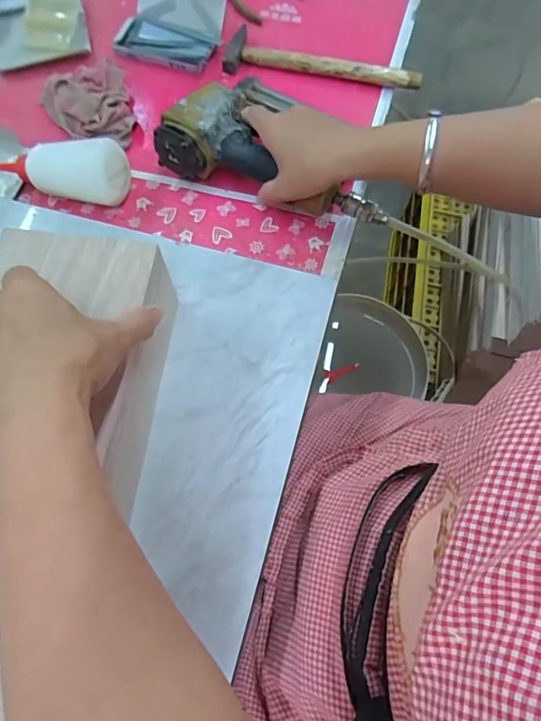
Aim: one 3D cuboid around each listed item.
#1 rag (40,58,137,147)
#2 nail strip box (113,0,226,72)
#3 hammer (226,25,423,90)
[{"bbox_3d":[-0.221,-0.318,0.544,0.100,0.032,0.143,-26,70,-11],"label":"rag"},{"bbox_3d":[-0.133,-0.446,0.588,0.137,0.043,0.118,14,68,6],"label":"nail strip box"},{"bbox_3d":[0.065,-0.374,0.567,0.244,0.025,0.064,16,68,6],"label":"hammer"}]

